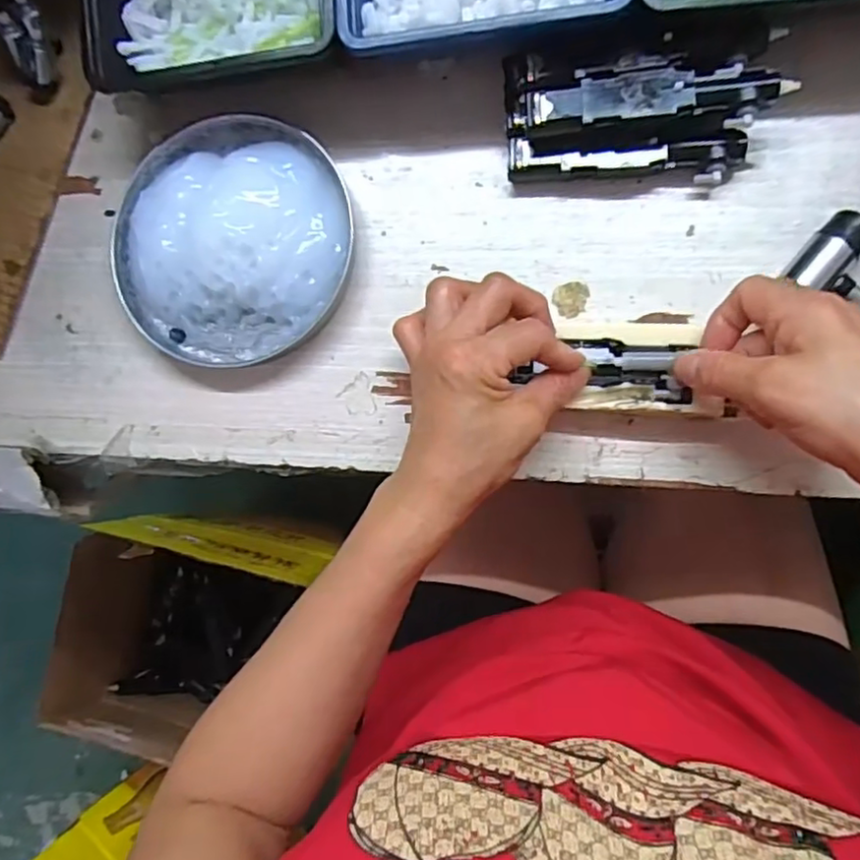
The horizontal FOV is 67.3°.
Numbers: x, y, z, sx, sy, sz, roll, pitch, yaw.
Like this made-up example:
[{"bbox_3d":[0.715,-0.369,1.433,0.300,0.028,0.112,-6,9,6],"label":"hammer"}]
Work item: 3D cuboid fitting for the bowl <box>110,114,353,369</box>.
[{"bbox_3d":[-0.118,-0.112,0.375,0.140,0.028,0.143,0,88,9],"label":"bowl"}]

